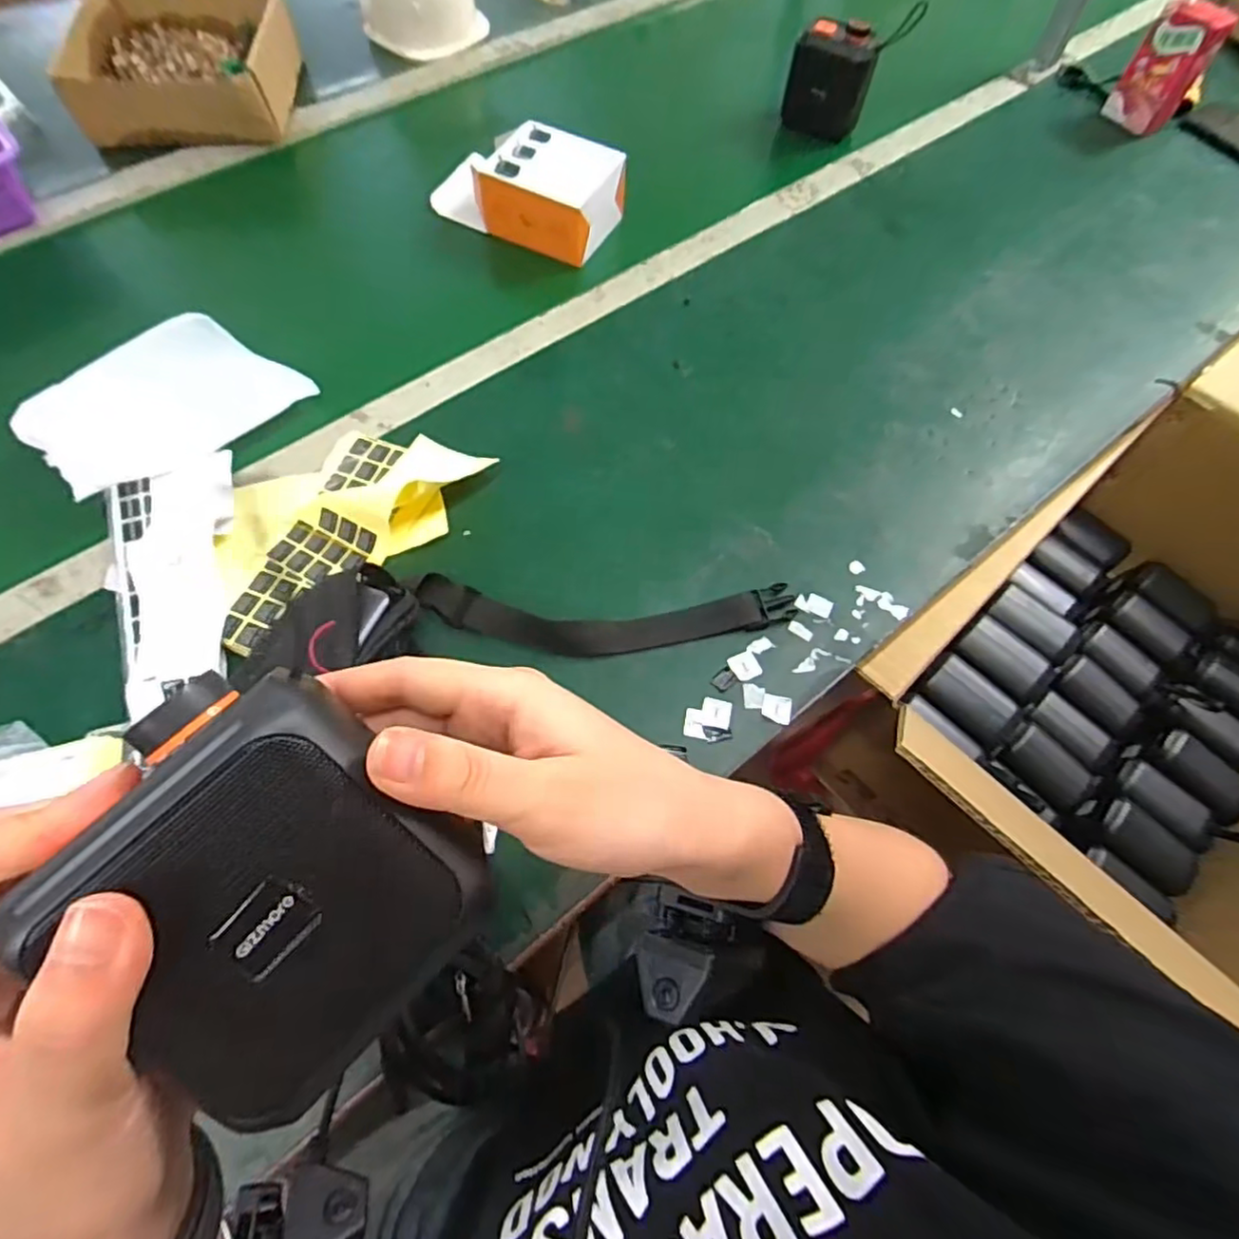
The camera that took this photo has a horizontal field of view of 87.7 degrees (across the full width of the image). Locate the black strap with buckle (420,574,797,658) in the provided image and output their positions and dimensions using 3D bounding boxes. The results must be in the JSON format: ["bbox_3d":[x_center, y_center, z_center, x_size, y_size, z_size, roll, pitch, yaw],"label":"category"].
[{"bbox_3d":[-0.008,-0.003,0.477,0.272,0.018,0.053,2,65,-1],"label":"black strap with buckle"}]

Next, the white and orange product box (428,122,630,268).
[{"bbox_3d":[-0.097,-0.443,0.660,0.184,0.066,0.098,24,66,9],"label":"white and orange product box"}]

